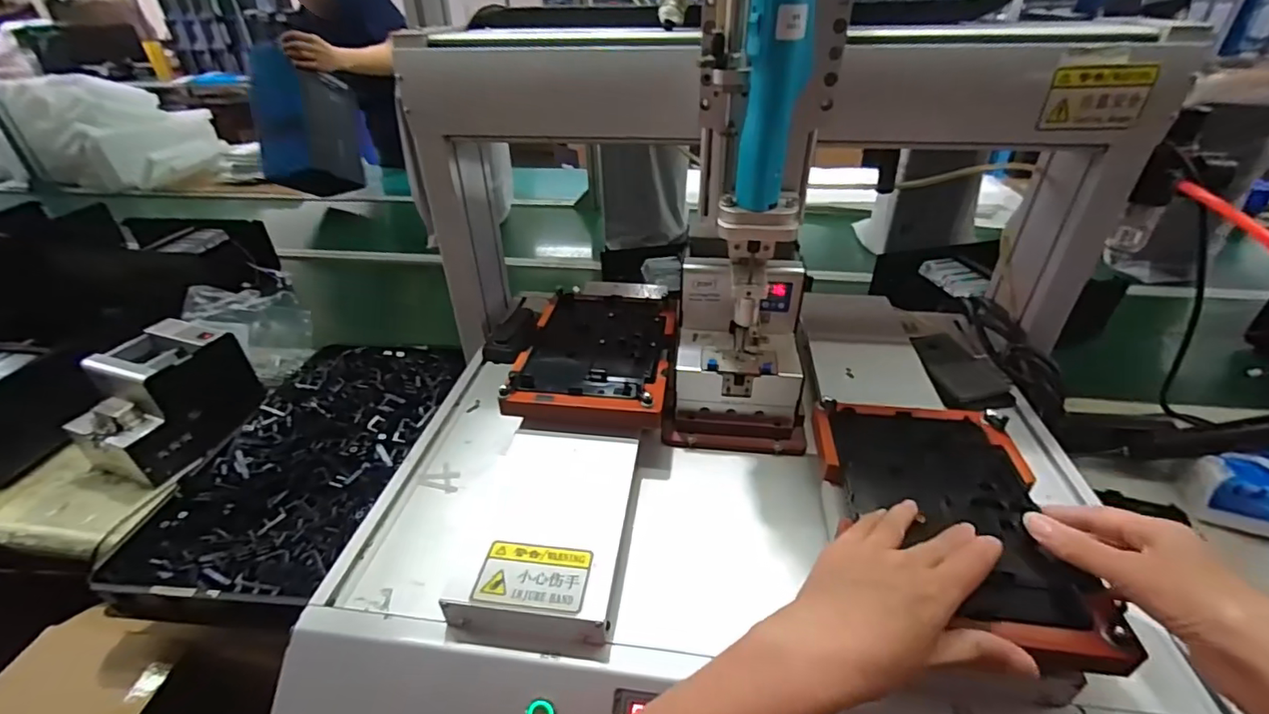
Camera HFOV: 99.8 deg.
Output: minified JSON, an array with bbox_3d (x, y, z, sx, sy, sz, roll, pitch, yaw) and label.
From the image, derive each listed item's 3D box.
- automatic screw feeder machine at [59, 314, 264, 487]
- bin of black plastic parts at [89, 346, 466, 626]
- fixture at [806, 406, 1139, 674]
[{"bbox_3d":[-0.672,0.055,0.766,0.139,0.142,0.184,11,37,17],"label":"automatic screw feeder machine"},{"bbox_3d":[-0.421,0.131,0.720,0.248,0.080,0.439,6,41,5],"label":"bin of black plastic parts"},{"bbox_3d":[0.232,0.116,0.408,0.159,0.035,0.203,4,35,8],"label":"fixture"}]

